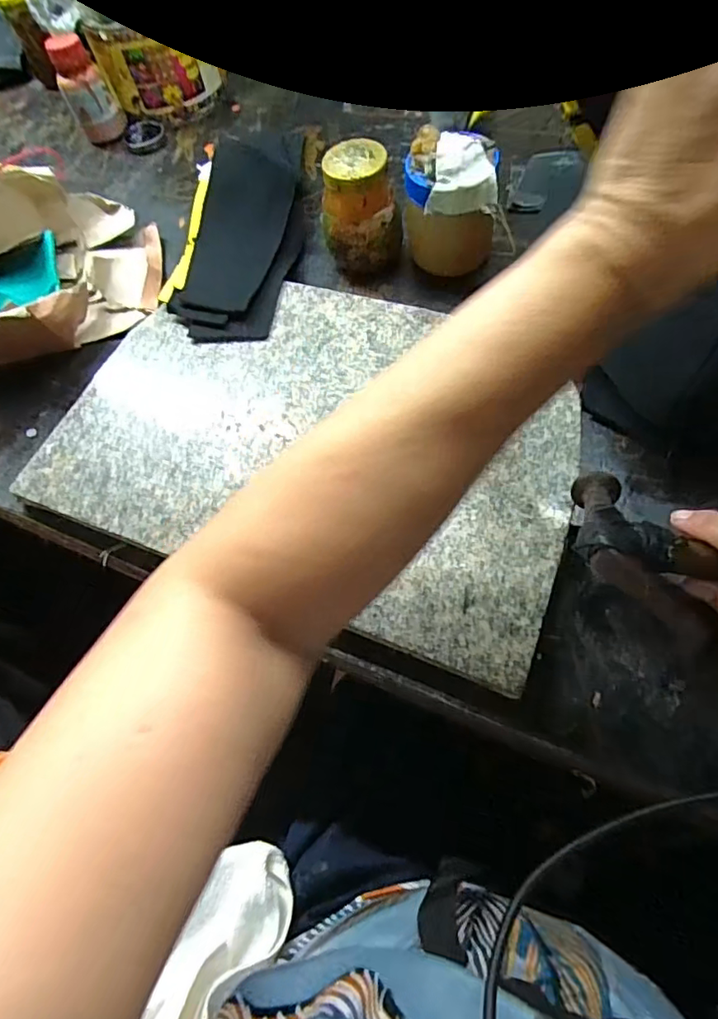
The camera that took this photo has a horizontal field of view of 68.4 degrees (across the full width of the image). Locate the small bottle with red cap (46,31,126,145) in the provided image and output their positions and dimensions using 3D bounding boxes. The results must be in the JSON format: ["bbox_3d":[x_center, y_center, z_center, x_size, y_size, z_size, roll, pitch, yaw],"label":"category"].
[{"bbox_3d":[-0.321,-0.495,0.630,0.056,0.101,0.046,-23,64,-5],"label":"small bottle with red cap"}]

